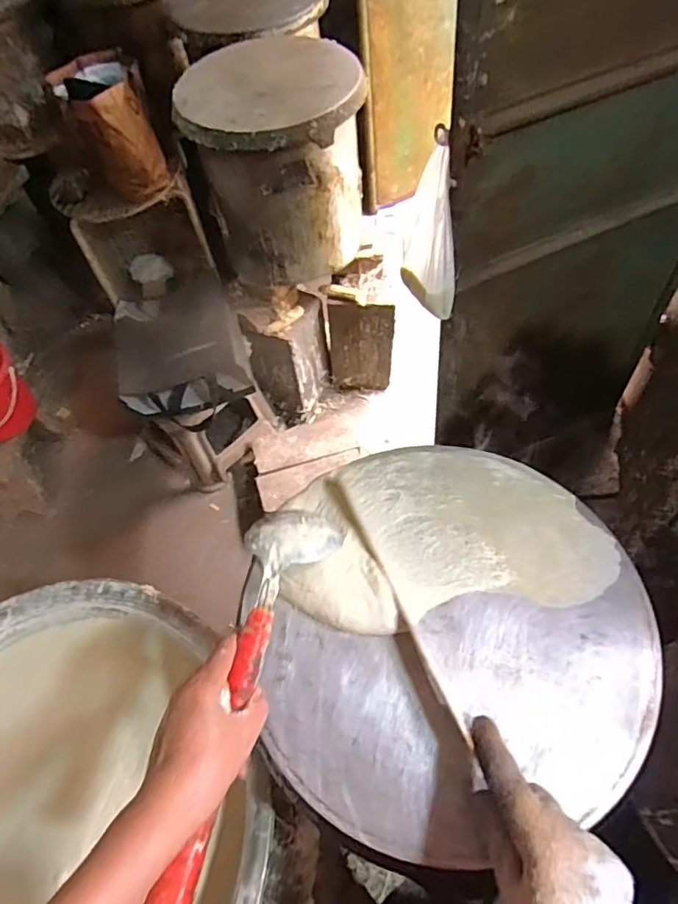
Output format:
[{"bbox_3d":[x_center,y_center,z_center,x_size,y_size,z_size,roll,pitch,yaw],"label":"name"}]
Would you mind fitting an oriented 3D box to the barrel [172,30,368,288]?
[{"bbox_3d":[-0.139,-0.694,1.375,0.397,0.446,0.416,-7,58,0],"label":"barrel"}]

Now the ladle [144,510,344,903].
[{"bbox_3d":[-0.081,0.203,0.489,0.082,0.049,0.343,11,59,12],"label":"ladle"}]

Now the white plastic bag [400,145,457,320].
[{"bbox_3d":[0.150,-0.343,0.899,0.074,0.251,0.096,-14,58,-4],"label":"white plastic bag"}]

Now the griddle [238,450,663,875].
[{"bbox_3d":[0.107,0.157,0.531,0.355,0.039,0.375,-3,57,5],"label":"griddle"}]

